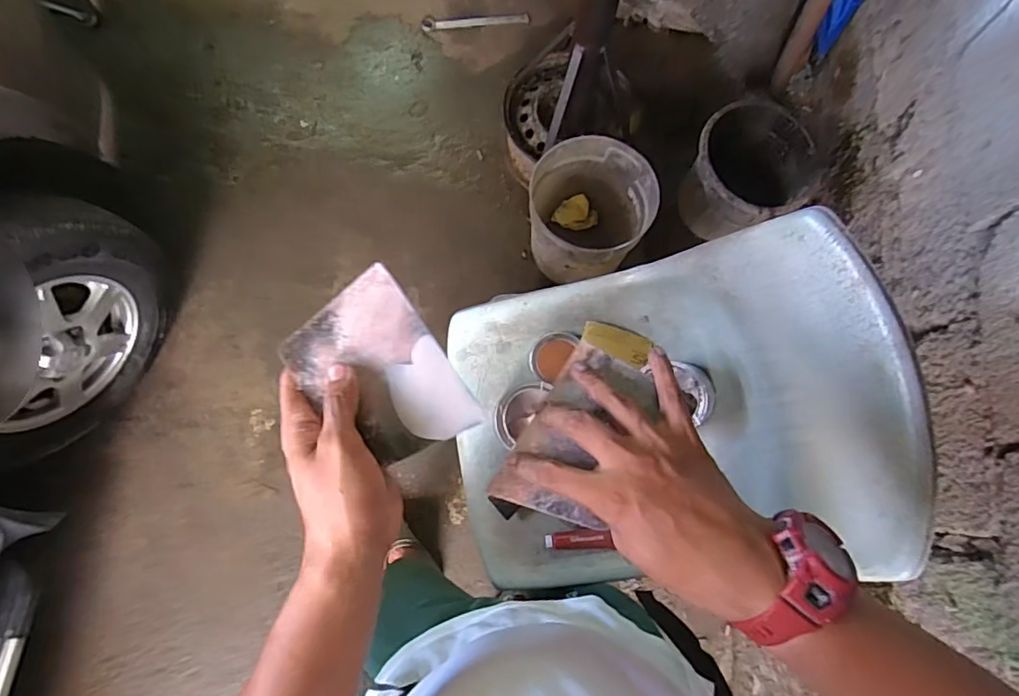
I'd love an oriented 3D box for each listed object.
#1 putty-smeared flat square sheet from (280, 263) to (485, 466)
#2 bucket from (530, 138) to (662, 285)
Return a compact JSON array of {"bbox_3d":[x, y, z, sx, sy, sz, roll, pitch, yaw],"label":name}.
[{"bbox_3d":[-0.094,0.018,0.391,0.095,0.008,0.137,-37,79,-10],"label":"putty-smeared flat square sheet"},{"bbox_3d":[0.202,-0.337,1.442,0.309,0.294,0.322,0,75,-1],"label":"bucket"}]

